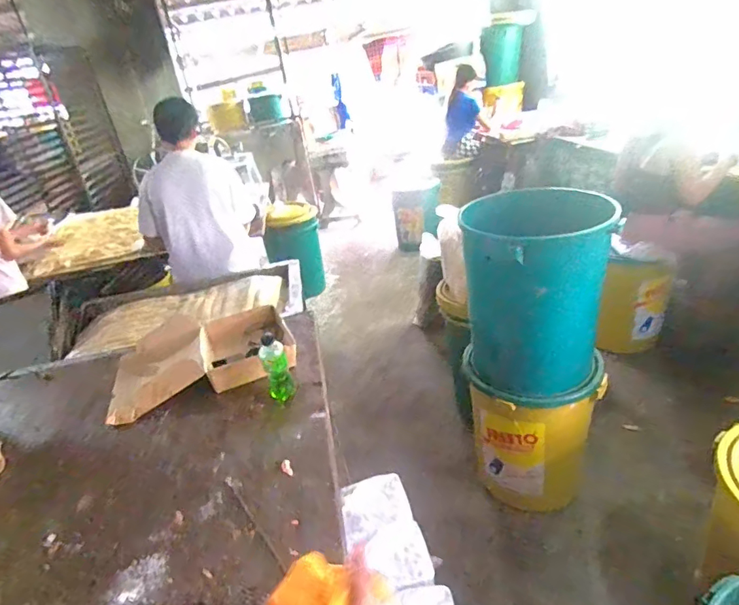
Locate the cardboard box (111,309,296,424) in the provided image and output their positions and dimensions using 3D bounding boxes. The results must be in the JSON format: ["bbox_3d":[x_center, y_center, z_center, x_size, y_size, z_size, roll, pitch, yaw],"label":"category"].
[{"bbox_3d":[-0.451,0.151,1.307,0.469,0.108,0.328,-14,28,-8],"label":"cardboard box"}]

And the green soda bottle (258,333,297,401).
[{"bbox_3d":[-0.216,0.157,1.117,0.059,0.178,0.053,-14,28,-8],"label":"green soda bottle"}]

